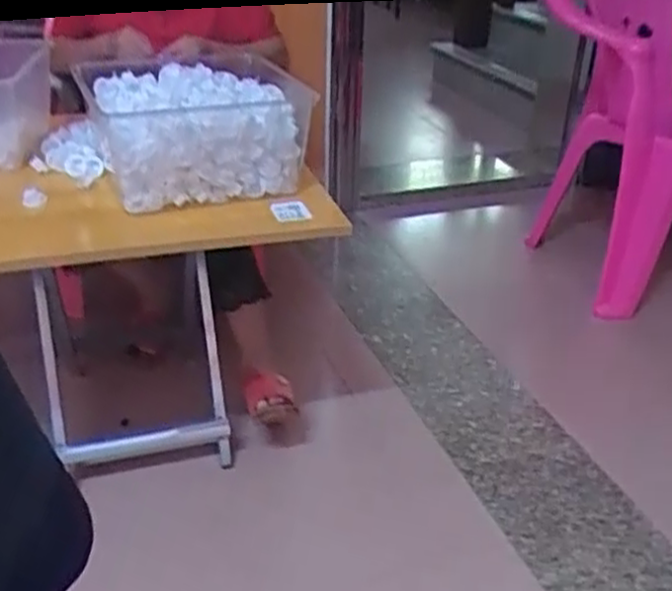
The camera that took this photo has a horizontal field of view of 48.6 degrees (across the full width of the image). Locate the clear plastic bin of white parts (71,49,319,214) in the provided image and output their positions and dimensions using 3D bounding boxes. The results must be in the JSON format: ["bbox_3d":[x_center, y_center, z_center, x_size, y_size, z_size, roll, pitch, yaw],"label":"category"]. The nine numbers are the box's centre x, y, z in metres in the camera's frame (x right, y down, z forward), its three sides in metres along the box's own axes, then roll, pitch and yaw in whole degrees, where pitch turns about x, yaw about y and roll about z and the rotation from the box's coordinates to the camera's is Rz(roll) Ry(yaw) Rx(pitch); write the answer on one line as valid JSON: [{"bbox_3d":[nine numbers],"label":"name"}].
[{"bbox_3d":[-0.191,-0.234,1.044,0.271,0.141,0.237,-14,33,-25],"label":"clear plastic bin of white parts"}]

